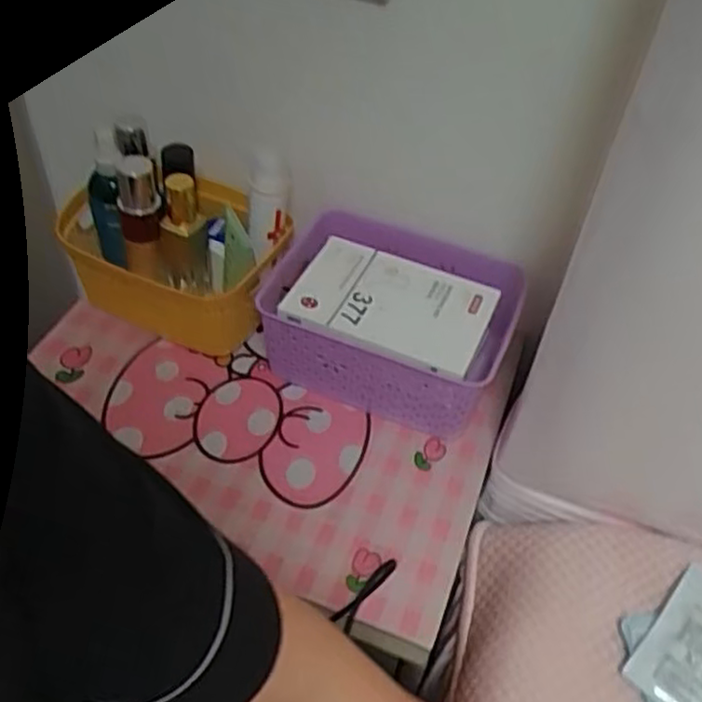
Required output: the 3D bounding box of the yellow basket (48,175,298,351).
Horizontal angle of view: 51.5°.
[{"bbox_3d":[-0.190,-0.106,0.796,0.221,0.123,0.151,20,50,11],"label":"yellow basket"}]

